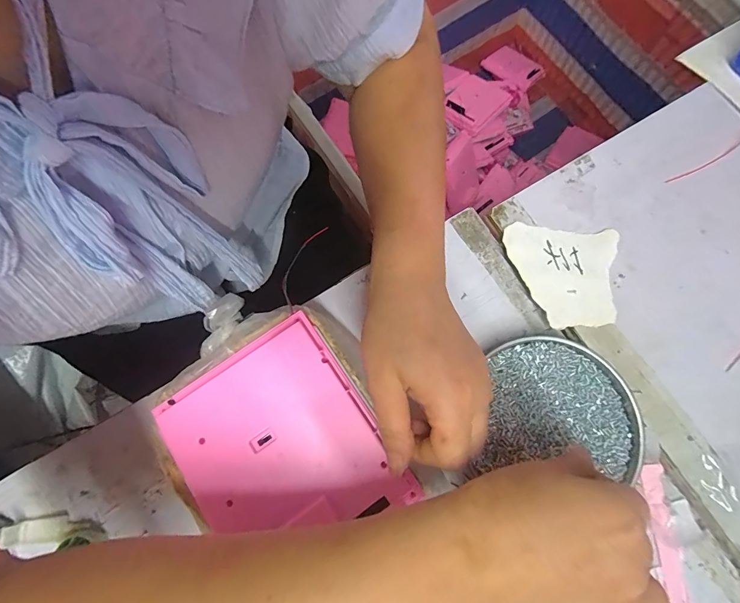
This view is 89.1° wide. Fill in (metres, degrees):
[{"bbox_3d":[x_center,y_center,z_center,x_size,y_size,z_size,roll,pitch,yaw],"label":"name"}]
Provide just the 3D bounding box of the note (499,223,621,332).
[{"bbox_3d":[0.162,-0.023,0.320,0.094,0.005,0.086,5,76,-1],"label":"note"}]

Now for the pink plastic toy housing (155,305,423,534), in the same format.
[{"bbox_3d":[-0.064,0.099,0.258,0.126,0.017,0.145,-34,78,-8],"label":"pink plastic toy housing"}]

